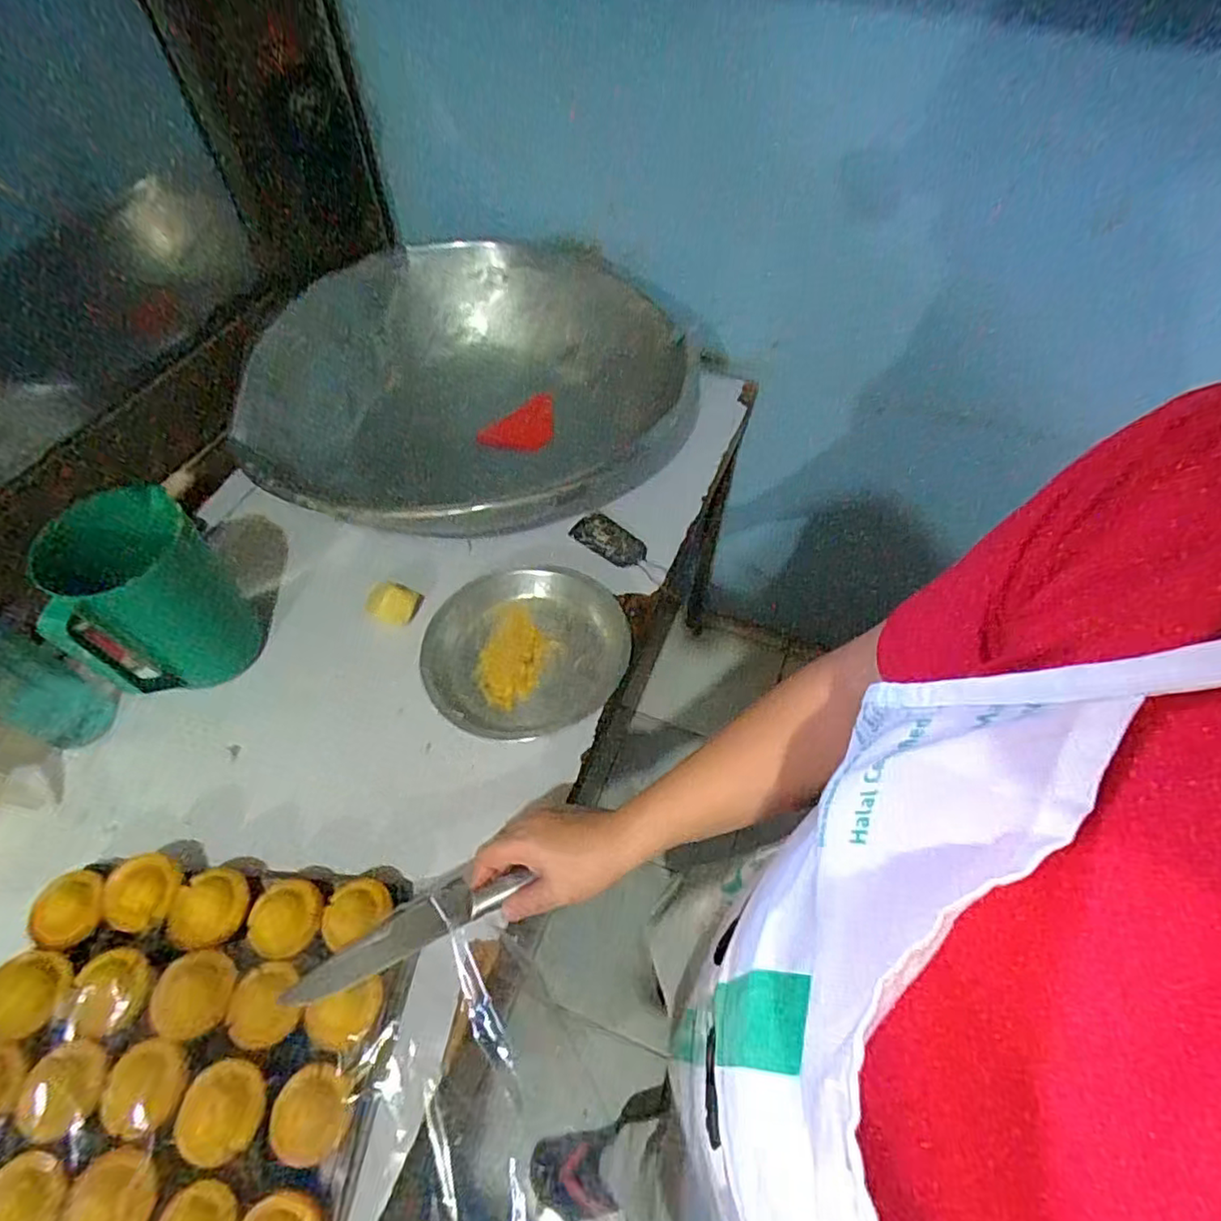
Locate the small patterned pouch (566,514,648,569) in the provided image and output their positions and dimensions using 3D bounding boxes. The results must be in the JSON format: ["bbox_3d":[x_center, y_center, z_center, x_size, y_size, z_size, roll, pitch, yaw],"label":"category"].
[{"bbox_3d":[-0.004,-0.098,0.874,0.107,0.022,0.054,32,61,19],"label":"small patterned pouch"}]

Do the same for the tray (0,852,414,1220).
[{"bbox_3d":[-0.368,0.443,0.468,0.352,0.060,0.494,6,57,7],"label":"tray"}]

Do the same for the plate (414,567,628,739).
[{"bbox_3d":[-0.096,0.050,0.762,0.246,0.030,0.225,-5,56,-5],"label":"plate"}]

